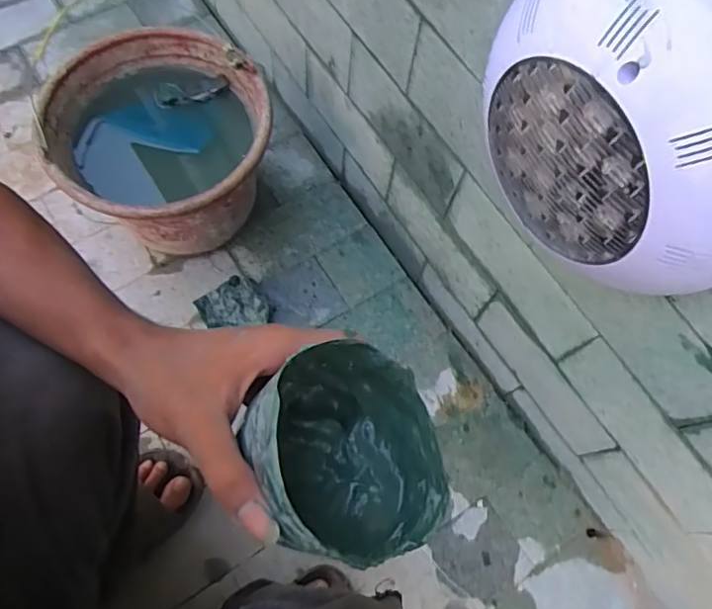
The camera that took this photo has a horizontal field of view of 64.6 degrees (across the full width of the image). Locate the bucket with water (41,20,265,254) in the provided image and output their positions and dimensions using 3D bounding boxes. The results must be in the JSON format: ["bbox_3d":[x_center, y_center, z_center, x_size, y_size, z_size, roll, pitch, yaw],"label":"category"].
[{"bbox_3d":[-0.248,-0.206,0.755,0.263,0.170,0.275,1,70,-2],"label":"bucket with water"}]

